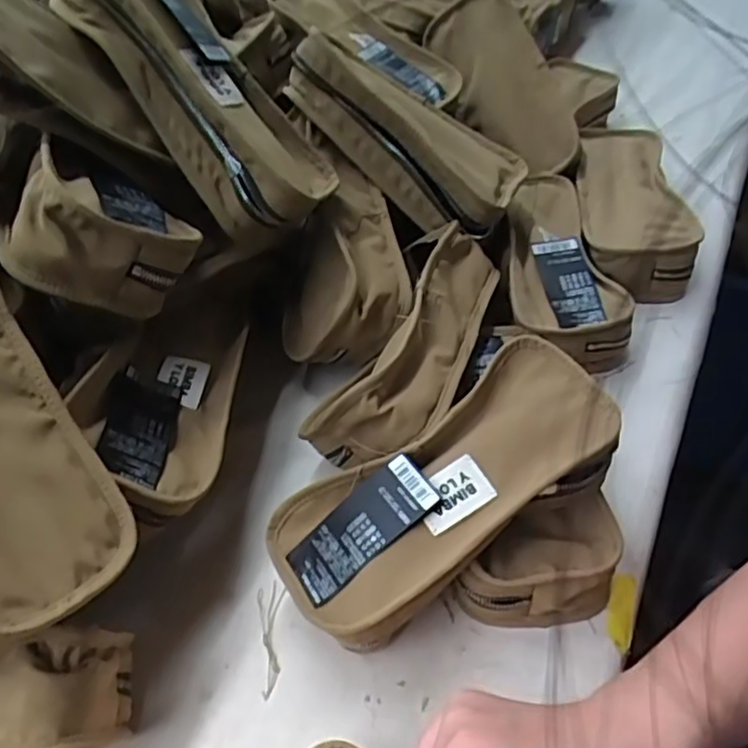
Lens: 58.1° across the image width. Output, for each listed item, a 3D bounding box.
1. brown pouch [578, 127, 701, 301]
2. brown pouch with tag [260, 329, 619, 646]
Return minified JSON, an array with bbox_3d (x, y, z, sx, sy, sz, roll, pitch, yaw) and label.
[{"bbox_3d":[0.223,-0.142,0.580,0.103,0.054,0.193,10,48,11],"label":"brown pouch"},{"bbox_3d":[0.038,0.059,0.353,0.187,0.031,0.089,-35,54,-7],"label":"brown pouch with tag"}]

